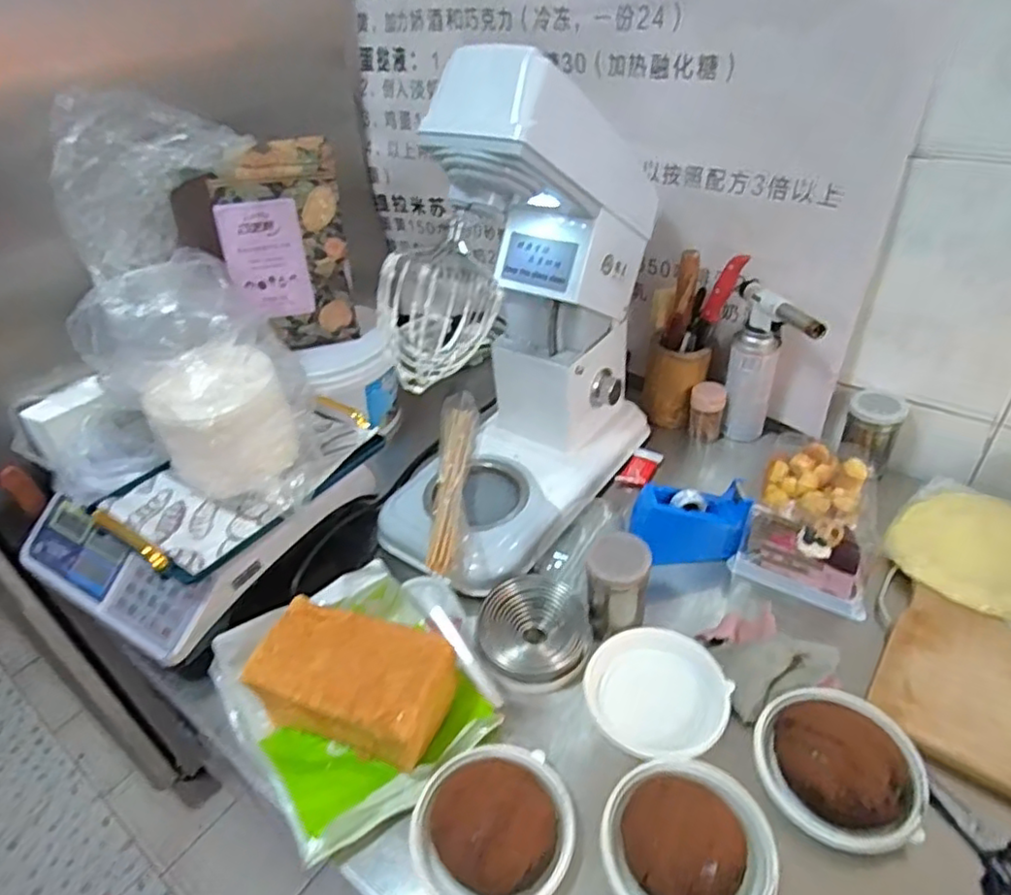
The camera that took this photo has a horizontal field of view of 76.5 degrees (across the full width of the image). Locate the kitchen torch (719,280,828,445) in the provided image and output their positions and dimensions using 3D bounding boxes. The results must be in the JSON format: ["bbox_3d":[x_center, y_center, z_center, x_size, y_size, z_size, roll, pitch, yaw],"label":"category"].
[{"bbox_3d":[0.357,-0.093,0.899,0.068,0.241,0.141,-2,38,4],"label":"kitchen torch"}]

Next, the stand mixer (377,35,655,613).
[{"bbox_3d":[0.023,-0.163,0.791,0.212,0.488,0.466,22,45,30],"label":"stand mixer"}]

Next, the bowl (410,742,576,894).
[{"bbox_3d":[-0.012,0.323,0.554,0.135,0.059,0.138,-3,38,2],"label":"bowl"}]

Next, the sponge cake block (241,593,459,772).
[{"bbox_3d":[-0.152,0.234,0.645,0.189,0.088,0.105,12,40,20],"label":"sponge cake block"}]

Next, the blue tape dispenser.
[{"bbox_3d":[0.227,0.094,0.794,0.139,0.087,0.049,-2,38,4],"label":"blue tape dispenser"}]

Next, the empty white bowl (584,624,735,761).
[{"bbox_3d":[0.152,0.246,0.651,0.126,0.027,0.138,-3,38,2],"label":"empty white bowl"}]

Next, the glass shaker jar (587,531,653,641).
[{"bbox_3d":[0.120,0.144,0.689,0.065,0.106,0.054,-5,38,-1],"label":"glass shaker jar"}]

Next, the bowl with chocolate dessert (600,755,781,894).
[{"bbox_3d":[0.149,0.322,0.525,0.131,0.061,0.135,-3,38,2],"label":"bowl with chocolate dessert"}]

